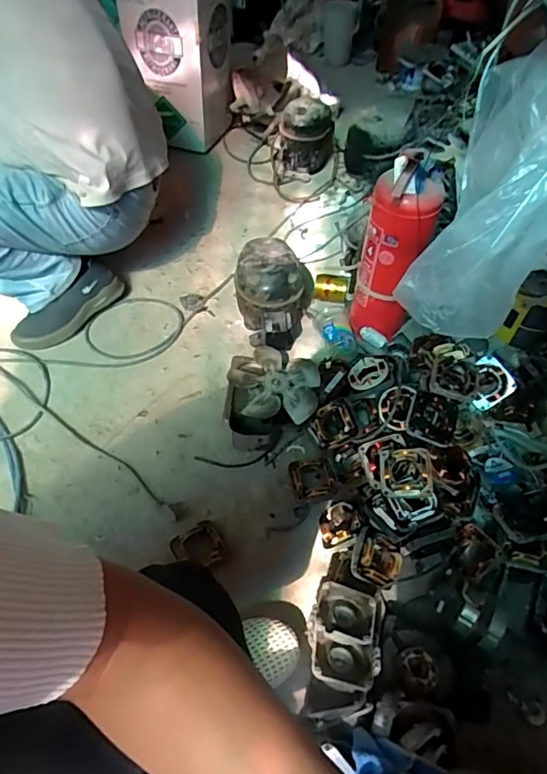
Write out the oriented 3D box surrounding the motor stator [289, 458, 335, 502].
[{"bbox_3d":[0.073,0.173,0.956,0.079,0.032,0.074,-6,53,-7],"label":"motor stator"}]

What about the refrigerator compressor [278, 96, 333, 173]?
[{"bbox_3d":[0.107,-0.767,1.581,0.174,0.196,0.128,0,53,-3],"label":"refrigerator compressor"}]

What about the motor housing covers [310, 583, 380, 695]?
[{"bbox_3d":[0.100,0.350,0.722,0.088,0.046,0.136,7,53,1],"label":"motor housing covers"}]

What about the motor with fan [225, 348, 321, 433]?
[{"bbox_3d":[-0.003,0.009,1.042,0.180,0.082,0.180,1,53,-1],"label":"motor with fan"}]

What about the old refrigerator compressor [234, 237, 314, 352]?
[{"bbox_3d":[-0.004,-0.189,1.136,0.163,0.186,0.208,8,53,3],"label":"old refrigerator compressor"}]

